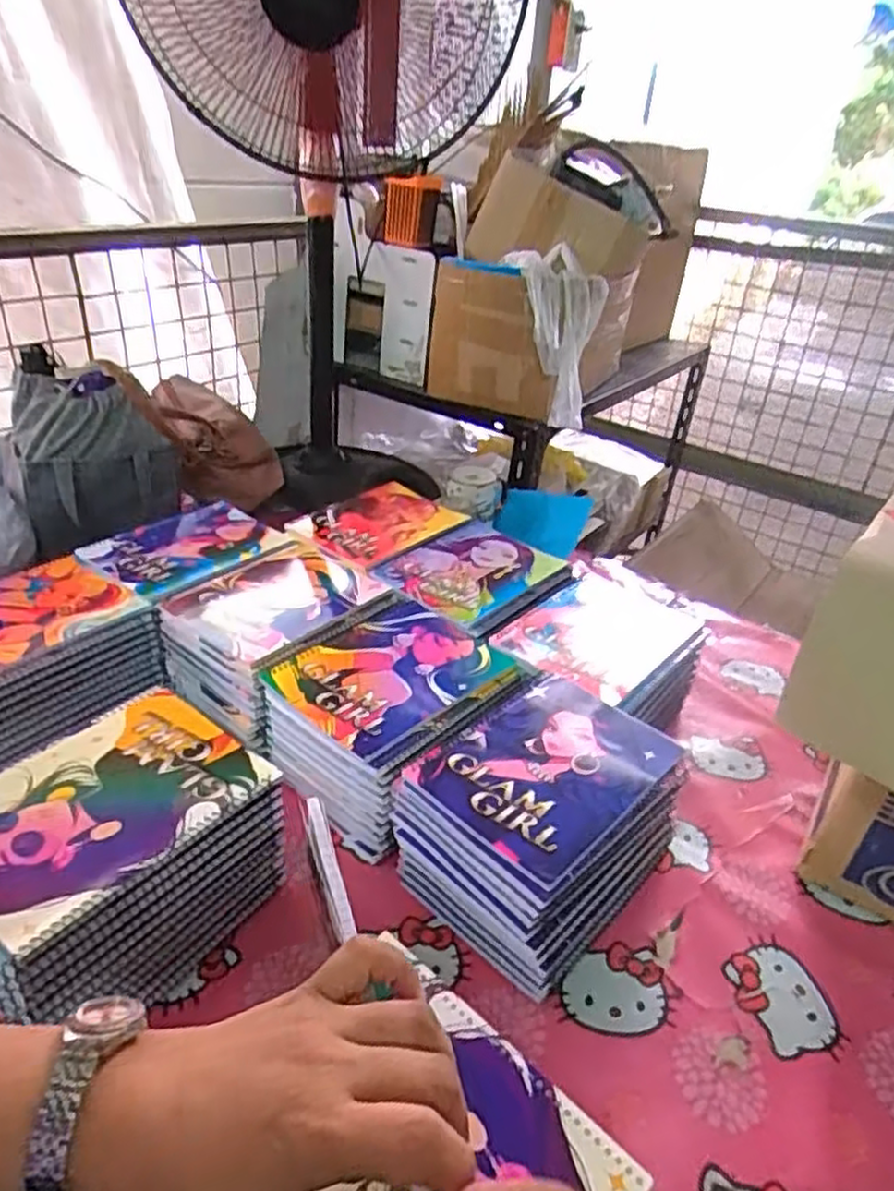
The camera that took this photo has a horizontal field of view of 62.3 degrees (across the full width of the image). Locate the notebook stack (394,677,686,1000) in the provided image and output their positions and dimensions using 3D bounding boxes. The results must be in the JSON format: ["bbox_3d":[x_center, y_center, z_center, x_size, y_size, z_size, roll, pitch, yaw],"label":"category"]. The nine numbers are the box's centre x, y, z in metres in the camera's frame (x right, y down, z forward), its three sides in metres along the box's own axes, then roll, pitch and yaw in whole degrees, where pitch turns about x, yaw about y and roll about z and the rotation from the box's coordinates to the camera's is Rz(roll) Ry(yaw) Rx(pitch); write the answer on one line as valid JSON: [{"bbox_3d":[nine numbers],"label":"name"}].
[{"bbox_3d":[0.079,0.194,0.629,0.170,0.119,0.223,31,40,34],"label":"notebook stack"}]

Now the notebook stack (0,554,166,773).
[{"bbox_3d":[-0.427,0.057,0.746,0.154,0.093,0.214,26,38,30],"label":"notebook stack"}]

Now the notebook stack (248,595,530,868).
[{"bbox_3d":[-0.060,0.113,0.731,0.178,0.108,0.204,26,38,30],"label":"notebook stack"}]

